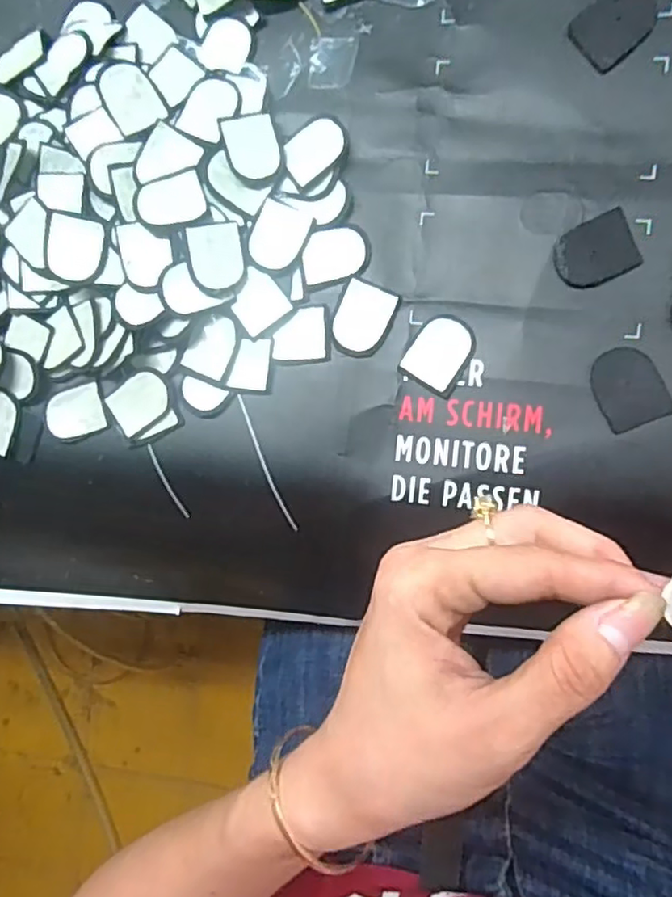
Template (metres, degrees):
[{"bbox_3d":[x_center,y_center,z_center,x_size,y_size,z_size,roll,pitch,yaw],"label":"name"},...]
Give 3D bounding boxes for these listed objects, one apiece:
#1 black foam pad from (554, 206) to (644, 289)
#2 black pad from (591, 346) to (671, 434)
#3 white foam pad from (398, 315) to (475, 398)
[{"bbox_3d":[0.114,-0.087,0.272,0.034,0.004,0.027,-24,85,8],"label":"black foam pad"},{"bbox_3d":[0.127,-0.027,0.267,0.027,0.004,0.035,-21,86,8],"label":"black pad"},{"bbox_3d":[0.049,-0.044,0.282,0.026,0.004,0.034,33,94,8],"label":"white foam pad"}]

